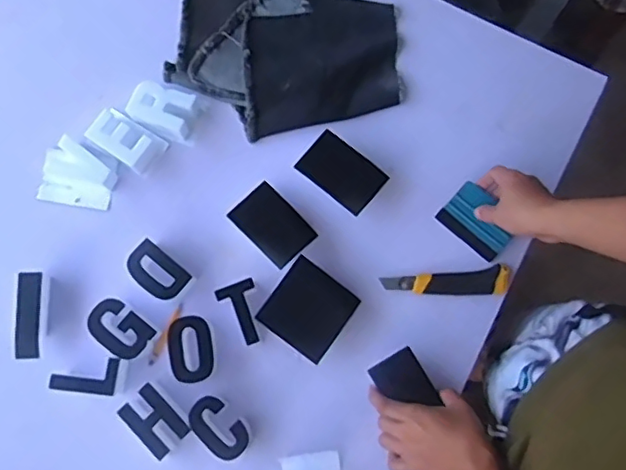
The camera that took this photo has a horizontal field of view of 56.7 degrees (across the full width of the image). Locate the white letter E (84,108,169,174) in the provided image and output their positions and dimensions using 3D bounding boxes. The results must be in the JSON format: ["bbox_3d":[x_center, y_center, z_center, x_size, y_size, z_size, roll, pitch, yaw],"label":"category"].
[{"bbox_3d":[-0.262,-0.134,0.815,0.095,0.042,0.061,33,80,6],"label":"white letter E"}]

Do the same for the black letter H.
[{"bbox_3d":[-0.199,0.236,0.739,0.054,0.044,0.081,-42,82,-8],"label":"black letter H"}]

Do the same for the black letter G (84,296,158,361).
[{"bbox_3d":[-0.253,0.124,0.767,0.088,0.044,0.057,37,80,6],"label":"black letter G"}]

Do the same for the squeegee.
[{"bbox_3d":[0.228,-0.018,0.800,0.098,0.008,0.068,44,96,8],"label":"squeegee"}]

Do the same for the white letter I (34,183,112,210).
[{"bbox_3d":[-0.338,-0.055,0.818,0.104,0.009,0.028,7,79,1],"label":"white letter I"}]

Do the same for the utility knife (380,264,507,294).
[{"bbox_3d":[0.183,0.067,0.796,0.172,0.014,0.036,-4,79,-2],"label":"utility knife"}]

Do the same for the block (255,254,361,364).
[{"bbox_3d":[-0.005,0.097,0.761,0.101,0.032,0.103,36,80,6],"label":"block"}]

